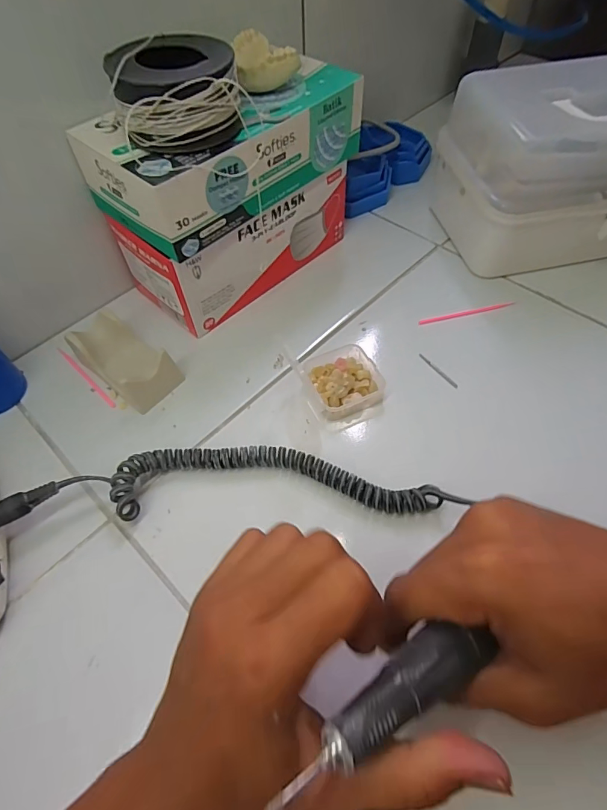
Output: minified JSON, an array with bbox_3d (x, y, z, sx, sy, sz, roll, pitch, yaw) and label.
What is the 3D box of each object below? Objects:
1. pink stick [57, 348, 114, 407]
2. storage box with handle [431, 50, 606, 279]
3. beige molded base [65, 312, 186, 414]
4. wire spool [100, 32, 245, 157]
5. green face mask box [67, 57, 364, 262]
[{"bbox_3d":[-0.189,-0.025,0.381,0.088,0.006,0.005,39,66,24],"label":"pink stick"},{"bbox_3d":[0.270,-0.228,0.415,0.252,0.131,0.149,-11,57,-4],"label":"storage box with handle"},{"bbox_3d":[-0.149,-0.037,0.371,0.085,0.033,0.050,35,65,23],"label":"beige molded base"},{"bbox_3d":[-0.085,-0.211,0.297,0.078,0.052,0.066,-15,57,-7],"label":"wire spool"},{"bbox_3d":[-0.058,-0.211,0.357,0.213,0.059,0.100,-40,64,-21],"label":"green face mask box"}]

